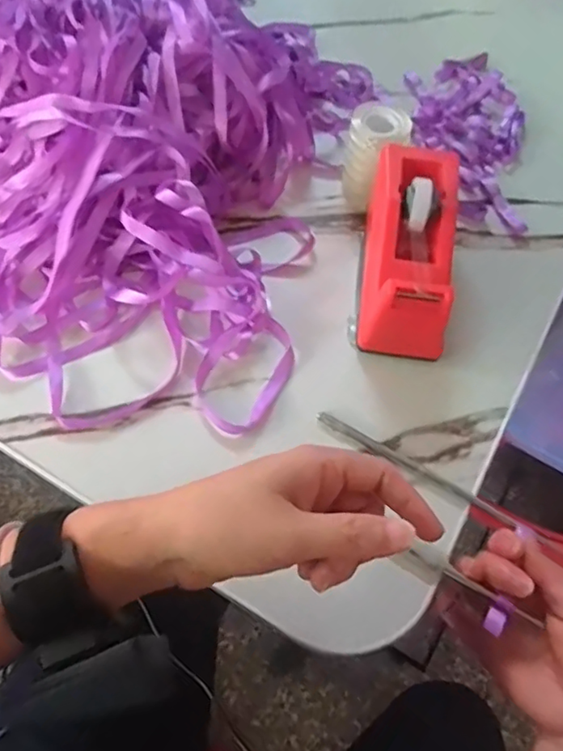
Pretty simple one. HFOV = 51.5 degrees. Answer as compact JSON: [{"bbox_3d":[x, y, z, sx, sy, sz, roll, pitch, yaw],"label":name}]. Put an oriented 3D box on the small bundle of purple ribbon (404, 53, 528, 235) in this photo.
[{"bbox_3d":[0.179,-0.223,0.540,0.105,0.020,0.214,1,61,-4],"label":"small bundle of purple ribbon"}]

